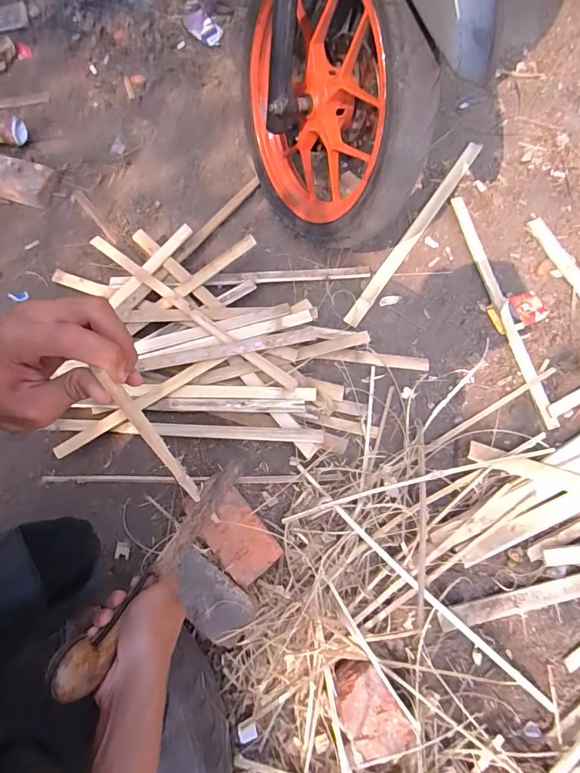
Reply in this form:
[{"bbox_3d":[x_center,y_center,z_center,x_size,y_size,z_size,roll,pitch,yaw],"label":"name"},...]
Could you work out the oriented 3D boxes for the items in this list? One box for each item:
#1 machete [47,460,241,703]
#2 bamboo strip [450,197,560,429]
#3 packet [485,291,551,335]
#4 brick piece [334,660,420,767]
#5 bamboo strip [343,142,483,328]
[{"bbox_3d":[-0.133,0.184,0.507,0.029,0.368,0.045,23,109,7],"label":"machete"},{"bbox_3d":[0.420,-0.168,0.878,0.028,0.011,0.516,-11,71,-5],"label":"bamboo strip"},{"bbox_3d":[0.452,-0.148,0.870,0.113,0.014,0.065,-18,72,-7],"label":"packet"},{"bbox_3d":[0.116,0.468,0.623,0.079,0.043,0.141,-33,72,-8],"label":"brick piece"},{"bbox_3d":[0.274,-0.338,0.937,0.030,0.008,0.545,34,73,10],"label":"bamboo strip"}]

